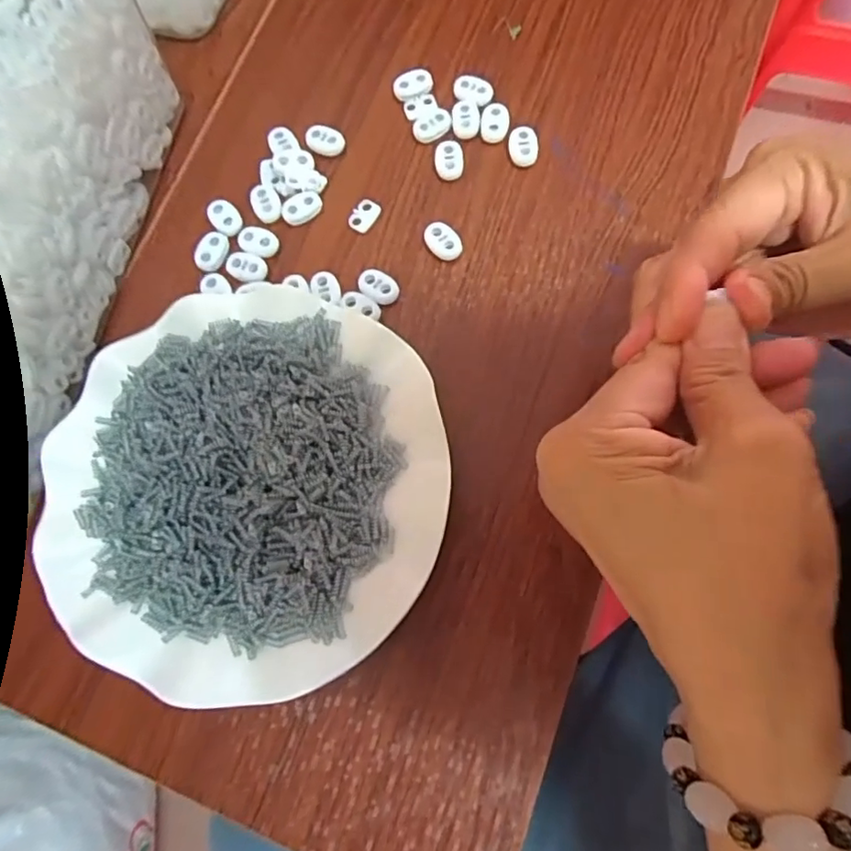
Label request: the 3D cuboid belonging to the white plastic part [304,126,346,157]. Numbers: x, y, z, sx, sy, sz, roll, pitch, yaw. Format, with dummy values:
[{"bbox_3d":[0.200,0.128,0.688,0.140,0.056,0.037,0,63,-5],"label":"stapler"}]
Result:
[{"bbox_3d":[-0.057,-0.161,0.325,0.023,0.006,0.014,10,77,4],"label":"white plastic part"}]

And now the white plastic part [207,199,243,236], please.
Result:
[{"bbox_3d":[-0.111,-0.115,0.318,0.016,0.004,0.022,-36,78,-7],"label":"white plastic part"}]

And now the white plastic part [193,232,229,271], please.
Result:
[{"bbox_3d":[-0.117,-0.095,0.314,0.016,0.004,0.022,14,77,5],"label":"white plastic part"}]

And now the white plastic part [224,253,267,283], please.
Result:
[{"bbox_3d":[-0.097,-0.086,0.309,0.024,0.004,0.015,20,78,6],"label":"white plastic part"}]

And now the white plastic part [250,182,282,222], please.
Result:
[{"bbox_3d":[-0.088,-0.123,0.318,0.015,0.004,0.022,-22,77,-4],"label":"white plastic part"}]

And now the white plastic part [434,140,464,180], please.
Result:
[{"bbox_3d":[0.013,-0.146,0.316,0.016,0.008,0.021,-5,76,0],"label":"white plastic part"}]

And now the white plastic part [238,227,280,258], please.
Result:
[{"bbox_3d":[-0.091,-0.100,0.312,0.023,0.004,0.016,4,76,2],"label":"white plastic part"}]

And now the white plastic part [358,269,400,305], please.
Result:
[{"bbox_3d":[-0.025,-0.072,0.302,0.022,0.005,0.014,29,79,8],"label":"white plastic part"}]

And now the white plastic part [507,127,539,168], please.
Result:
[{"bbox_3d":[0.053,-0.152,0.314,0.014,0.008,0.021,-8,76,0],"label":"white plastic part"}]

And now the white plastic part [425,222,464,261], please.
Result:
[{"bbox_3d":[0.009,-0.098,0.306,0.015,0.007,0.022,-42,79,-8],"label":"white plastic part"}]

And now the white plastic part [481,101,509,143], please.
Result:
[{"bbox_3d":[0.038,-0.168,0.319,0.015,0.007,0.020,3,76,2],"label":"white plastic part"}]

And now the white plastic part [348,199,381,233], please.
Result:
[{"bbox_3d":[-0.033,-0.115,0.315,0.013,0.004,0.019,31,79,8],"label":"white plastic part"}]

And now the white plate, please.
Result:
[{"bbox_3d":[-0.084,0.026,0.270,0.180,0.024,0.181,0,76,1],"label":"white plate"}]

